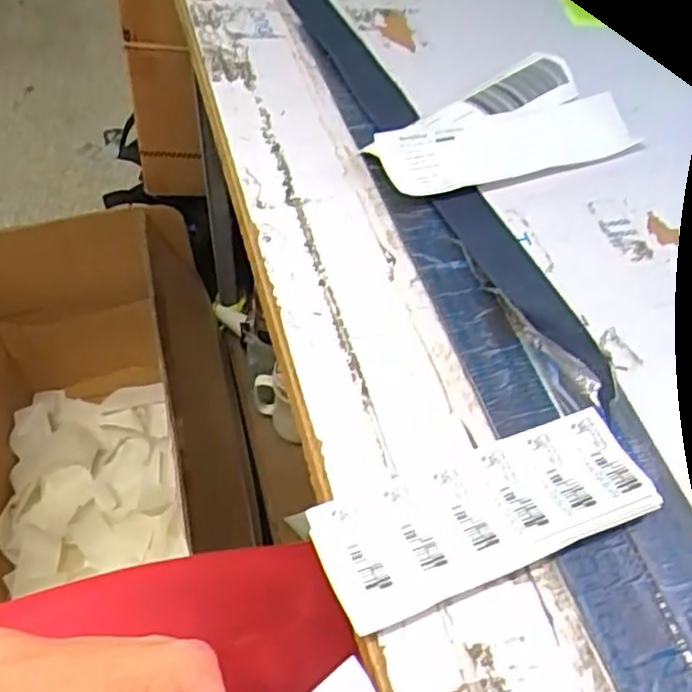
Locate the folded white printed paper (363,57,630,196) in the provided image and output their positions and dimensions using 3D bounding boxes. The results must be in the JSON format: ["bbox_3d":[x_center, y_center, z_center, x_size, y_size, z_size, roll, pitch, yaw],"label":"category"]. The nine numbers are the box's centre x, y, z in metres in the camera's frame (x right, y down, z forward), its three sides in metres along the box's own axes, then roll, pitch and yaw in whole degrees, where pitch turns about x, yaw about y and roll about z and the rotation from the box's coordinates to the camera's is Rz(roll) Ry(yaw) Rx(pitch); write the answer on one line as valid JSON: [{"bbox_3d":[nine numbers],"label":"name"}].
[{"bbox_3d":[0.117,-0.162,0.510,0.210,0.019,0.092,-29,59,-25],"label":"folded white printed paper"}]

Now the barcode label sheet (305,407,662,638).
[{"bbox_3d":[0.064,0.075,0.313,0.154,0.005,0.057,-17,53,-15],"label":"barcode label sheet"}]

